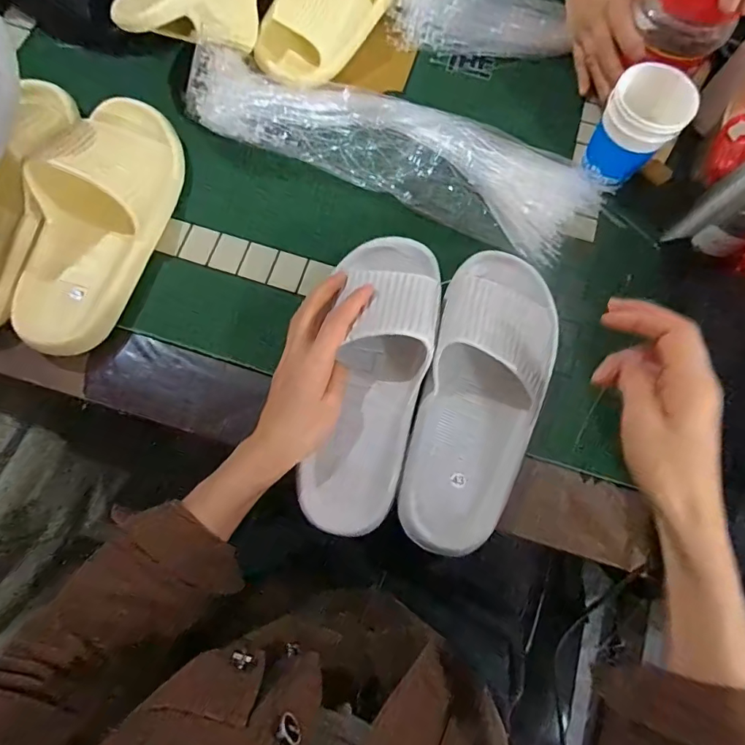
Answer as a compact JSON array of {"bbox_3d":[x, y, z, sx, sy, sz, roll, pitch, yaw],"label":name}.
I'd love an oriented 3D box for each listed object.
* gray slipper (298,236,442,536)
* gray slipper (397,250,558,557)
[{"bbox_3d":[0.001,0.000,0.395,0.086,0.061,0.262,13,82,2],"label":"gray slipper"},{"bbox_3d":[0.099,0.012,0.389,0.105,0.064,0.276,14,74,2],"label":"gray slipper"}]

